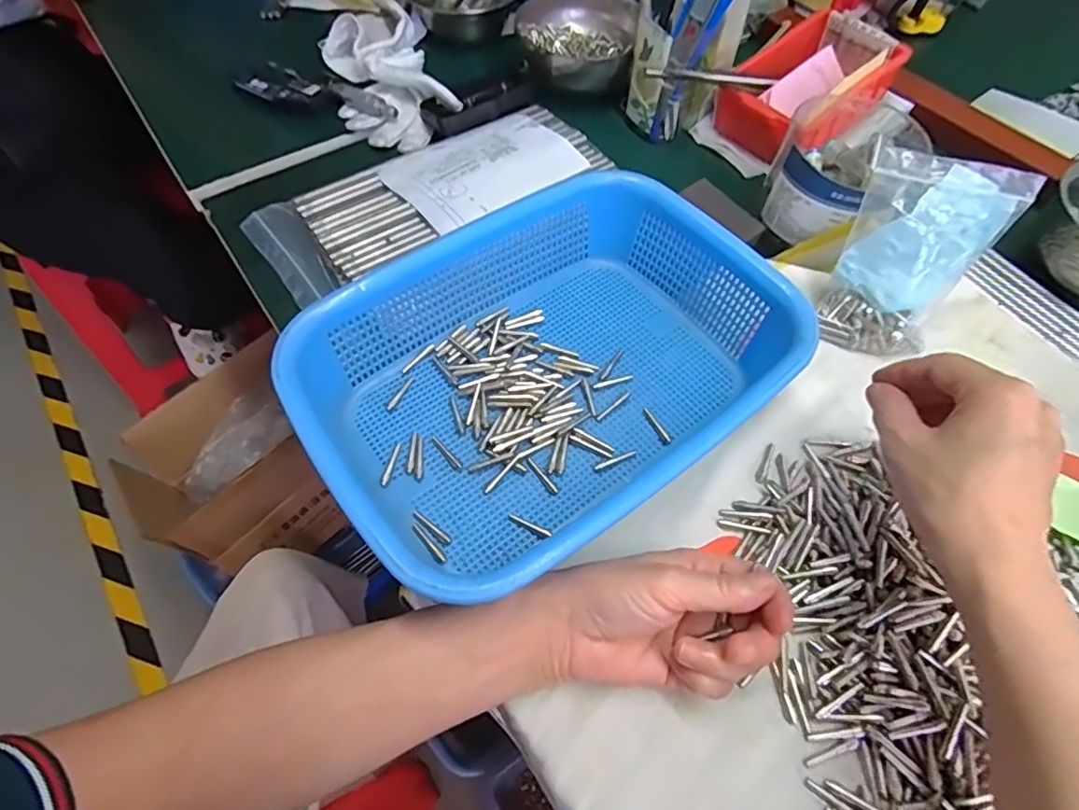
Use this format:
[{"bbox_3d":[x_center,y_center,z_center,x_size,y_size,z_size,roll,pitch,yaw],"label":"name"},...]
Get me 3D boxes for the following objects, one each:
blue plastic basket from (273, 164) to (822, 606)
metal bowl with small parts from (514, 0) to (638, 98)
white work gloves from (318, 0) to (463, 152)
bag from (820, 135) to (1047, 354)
[{"bbox_3d":[0.011,-0.025,0.357,0.273,0.072,0.200,-30,64,-18],"label":"blue plastic basket"},{"bbox_3d":[0.034,-0.365,0.569,0.118,0.052,0.107,8,59,4],"label":"metal bowl with small parts"},{"bbox_3d":[-0.160,-0.334,0.571,0.101,0.043,0.225,-20,61,-13],"label":"white work gloves"},{"bbox_3d":[0.246,-0.097,0.385,0.092,0.129,0.034,19,35,7],"label":"bag"}]

